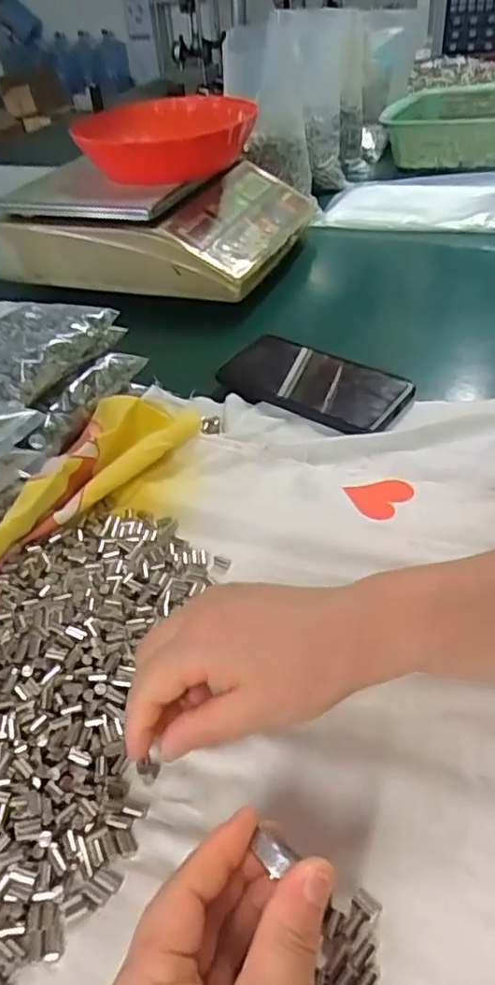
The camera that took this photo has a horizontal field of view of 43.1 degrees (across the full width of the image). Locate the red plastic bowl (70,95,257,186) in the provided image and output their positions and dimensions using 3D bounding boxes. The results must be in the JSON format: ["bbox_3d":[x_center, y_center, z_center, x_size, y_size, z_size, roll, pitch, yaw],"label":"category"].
[{"bbox_3d":[-0.094,-0.410,0.730,0.194,0.063,0.170,-5,42,1],"label":"red plastic bowl"}]

